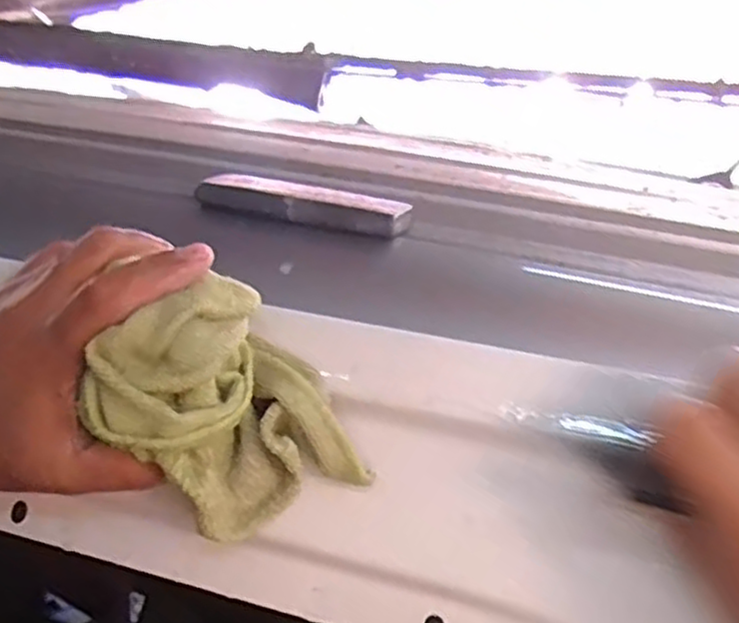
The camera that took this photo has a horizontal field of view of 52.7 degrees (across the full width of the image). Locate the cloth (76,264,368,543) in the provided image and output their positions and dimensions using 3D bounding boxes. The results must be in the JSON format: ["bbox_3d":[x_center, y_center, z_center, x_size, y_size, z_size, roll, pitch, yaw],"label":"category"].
[{"bbox_3d":[-0.060,0.042,0.313,0.105,0.097,0.042,1,17,-17],"label":"cloth"}]

